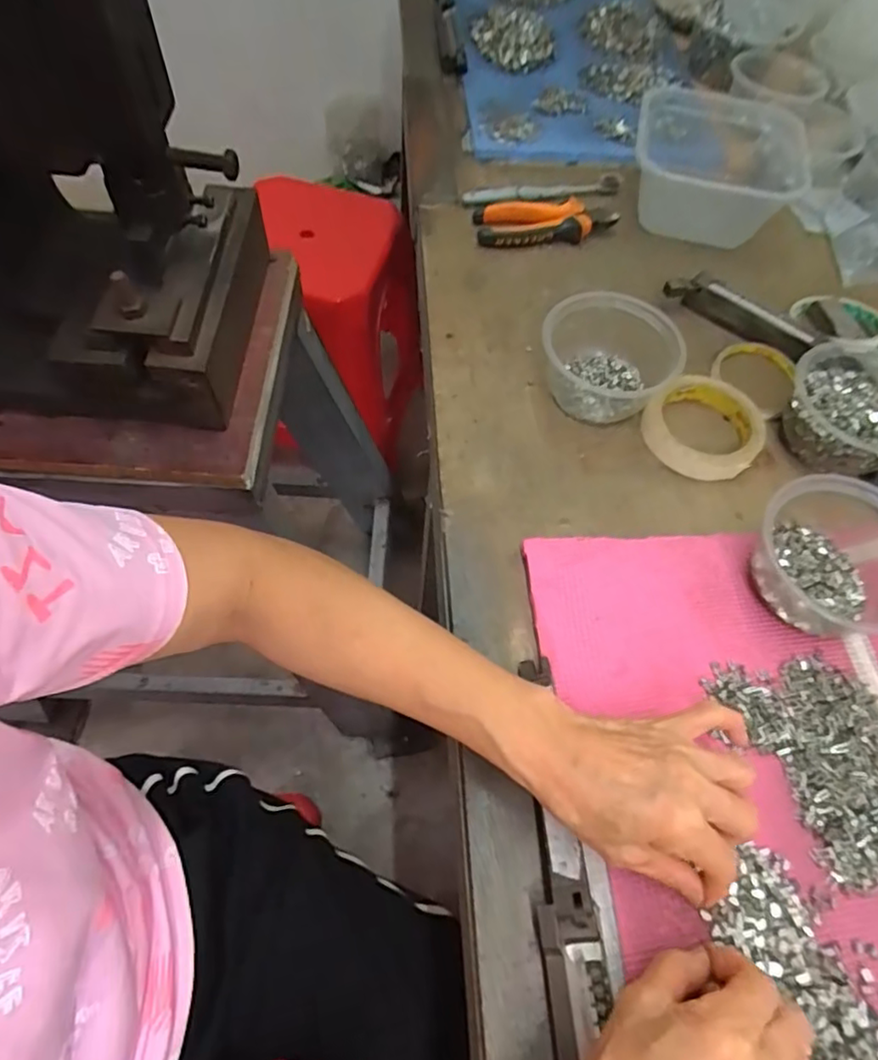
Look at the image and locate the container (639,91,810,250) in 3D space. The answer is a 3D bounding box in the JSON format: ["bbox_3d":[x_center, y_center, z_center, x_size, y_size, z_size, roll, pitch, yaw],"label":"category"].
[{"bbox_3d":[0.289,-0.389,0.663,0.163,0.073,0.202,13,61,5],"label":"container"}]

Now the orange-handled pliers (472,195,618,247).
[{"bbox_3d":[0.110,-0.327,0.646,0.144,0.026,0.063,-8,61,-7],"label":"orange-handled pliers"}]

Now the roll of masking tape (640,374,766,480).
[{"bbox_3d":[0.226,-0.089,0.525,0.093,0.023,0.097,1,61,-2],"label":"roll of masking tape"}]

